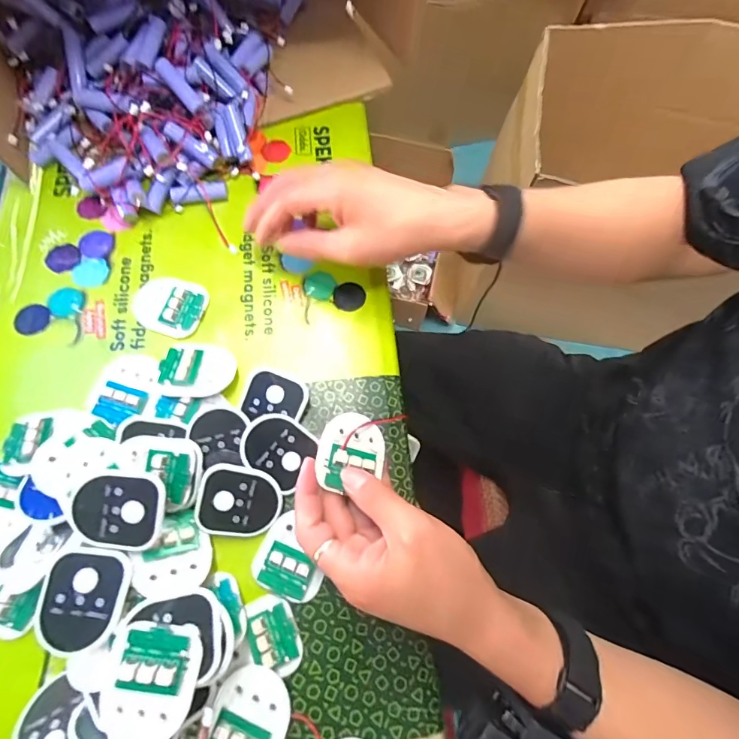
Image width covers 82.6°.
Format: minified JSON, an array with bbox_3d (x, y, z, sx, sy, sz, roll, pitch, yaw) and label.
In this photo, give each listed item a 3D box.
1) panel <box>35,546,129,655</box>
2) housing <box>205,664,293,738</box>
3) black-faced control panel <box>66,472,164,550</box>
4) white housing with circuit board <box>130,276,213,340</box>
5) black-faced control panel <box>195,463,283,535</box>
[{"bbox_3d":[-0.177,0.139,0.256,0.048,0.008,0.056,8,72,1],"label":"panel"},{"bbox_3d":[-0.074,0.216,0.259,0.045,0.007,0.053,15,57,6],"label":"housing"},{"bbox_3d":[-0.164,0.089,0.273,0.062,0.014,0.047,8,89,-4],"label":"black-faced control panel"},{"bbox_3d":[-0.171,-0.056,0.356,0.063,0.013,0.051,17,72,4],"label":"white housing with circuit board"},{"bbox_3d":[-0.093,0.094,0.302,0.057,0.004,0.047,13,88,-14],"label":"black-faced control panel"}]

